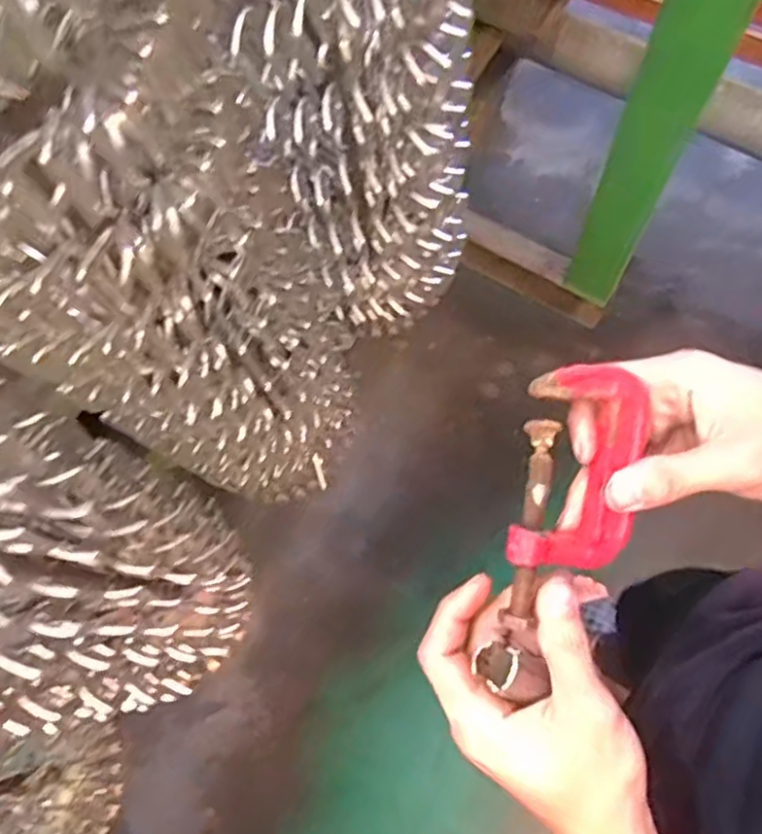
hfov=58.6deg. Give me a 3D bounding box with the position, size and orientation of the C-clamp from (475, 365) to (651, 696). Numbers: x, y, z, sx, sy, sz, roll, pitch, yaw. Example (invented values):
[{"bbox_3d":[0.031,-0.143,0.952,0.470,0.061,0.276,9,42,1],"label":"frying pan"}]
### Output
[{"bbox_3d":[0.082,0.051,0.307,0.061,0.028,0.149,19,89,7],"label":"C-clamp"}]

